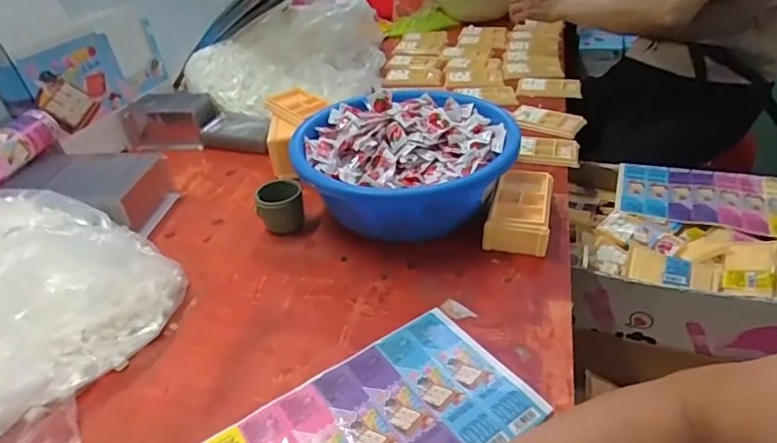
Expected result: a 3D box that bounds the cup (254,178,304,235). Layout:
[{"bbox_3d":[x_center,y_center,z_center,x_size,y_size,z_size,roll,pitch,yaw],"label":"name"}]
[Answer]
[{"bbox_3d":[-0.159,-0.021,0.745,0.064,0.064,0.062,-6,36,-5],"label":"cup"}]

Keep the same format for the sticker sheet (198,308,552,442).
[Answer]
[{"bbox_3d":[-0.031,0.200,0.468,0.331,0.013,0.169,-24,40,-25],"label":"sticker sheet"}]

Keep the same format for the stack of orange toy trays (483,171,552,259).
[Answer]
[{"bbox_3d":[0.193,-0.018,0.716,0.081,0.056,0.145,11,38,18],"label":"stack of orange toy trays"}]

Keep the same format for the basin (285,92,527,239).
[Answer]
[{"bbox_3d":[0.023,-0.079,0.753,0.305,0.130,0.296,-3,36,2],"label":"basin"}]

